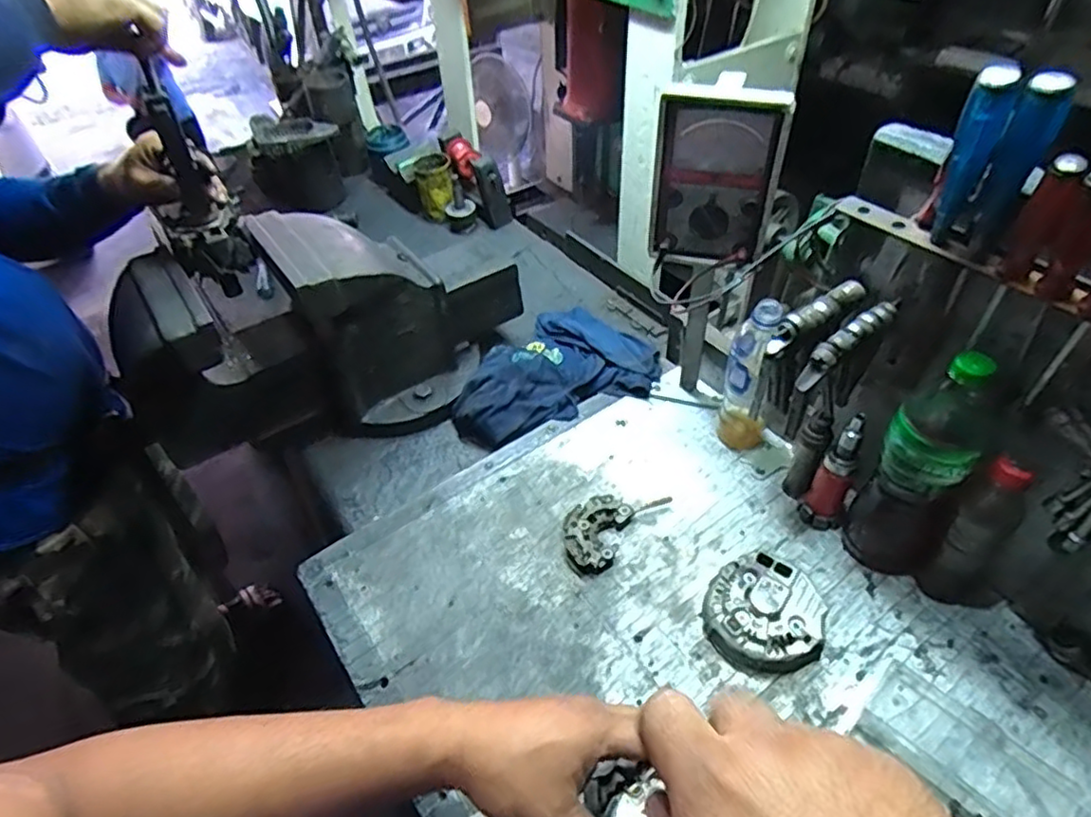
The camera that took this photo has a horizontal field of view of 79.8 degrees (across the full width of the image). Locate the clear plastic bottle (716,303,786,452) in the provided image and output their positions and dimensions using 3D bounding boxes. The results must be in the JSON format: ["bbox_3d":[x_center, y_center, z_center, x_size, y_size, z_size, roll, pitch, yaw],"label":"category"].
[{"bbox_3d":[0.244,-0.037,0.772,0.058,0.213,0.053,17,49,18],"label":"clear plastic bottle"}]

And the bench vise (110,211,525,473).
[{"bbox_3d":[-0.270,-0.113,0.870,0.499,0.251,0.194,-23,49,-18],"label":"bench vise"}]

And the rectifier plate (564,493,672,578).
[{"bbox_3d":[0.070,0.131,0.758,0.076,0.019,0.136,30,54,28],"label":"rectifier plate"}]

